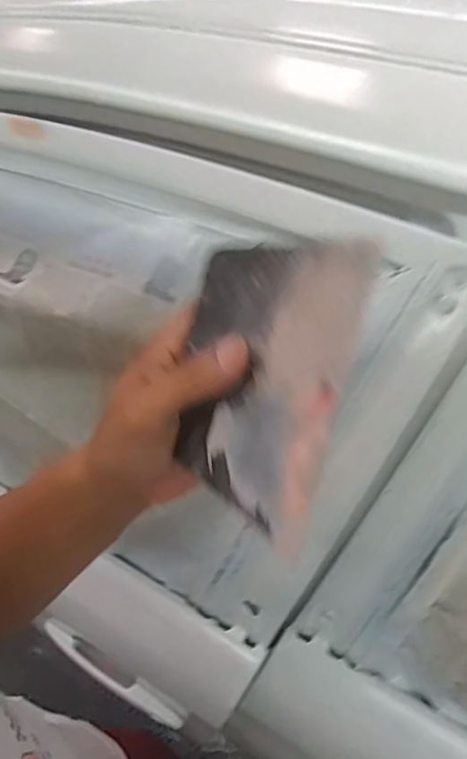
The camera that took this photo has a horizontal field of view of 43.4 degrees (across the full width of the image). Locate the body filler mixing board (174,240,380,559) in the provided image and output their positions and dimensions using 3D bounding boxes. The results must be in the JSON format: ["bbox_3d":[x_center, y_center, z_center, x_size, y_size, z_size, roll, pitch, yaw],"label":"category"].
[{"bbox_3d":[0.010,-0.001,0.284,0.089,0.136,0.008,22,13,38],"label":"body filler mixing board"}]

